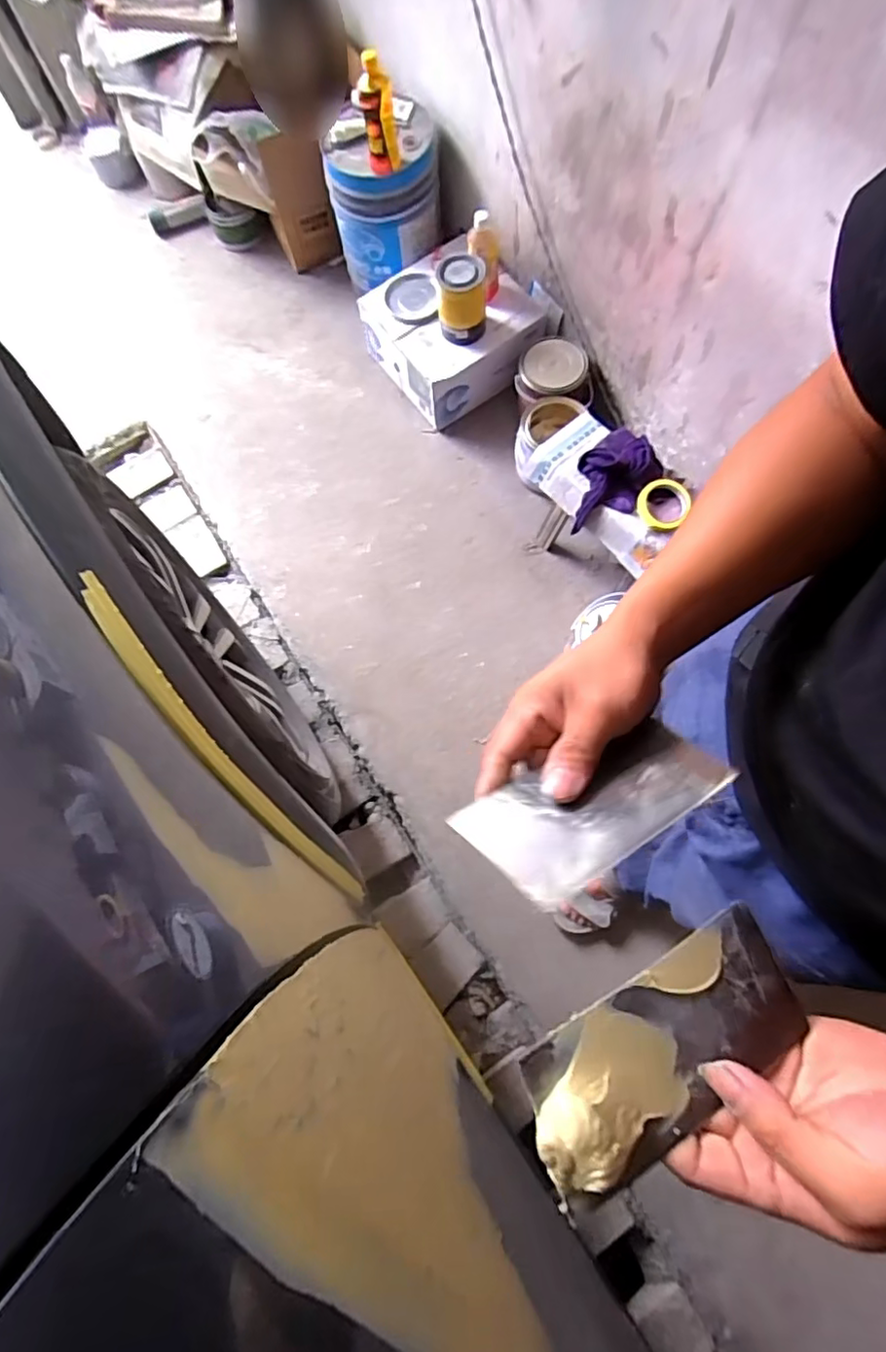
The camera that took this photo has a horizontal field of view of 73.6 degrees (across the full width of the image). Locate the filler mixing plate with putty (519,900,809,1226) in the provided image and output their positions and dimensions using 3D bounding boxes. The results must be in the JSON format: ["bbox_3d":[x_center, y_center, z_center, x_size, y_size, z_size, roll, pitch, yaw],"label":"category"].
[{"bbox_3d":[0.100,0.167,0.260,0.136,0.017,0.072,-26,91,-15],"label":"filler mixing plate with putty"}]

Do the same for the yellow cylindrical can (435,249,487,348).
[{"bbox_3d":[0.042,-0.840,1.318,0.104,0.139,0.101,-1,72,2],"label":"yellow cylindrical can"}]

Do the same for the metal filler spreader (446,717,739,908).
[{"bbox_3d":[0.080,0.065,0.318,0.133,0.004,0.074,-28,42,-17],"label":"metal filler spreader"}]

